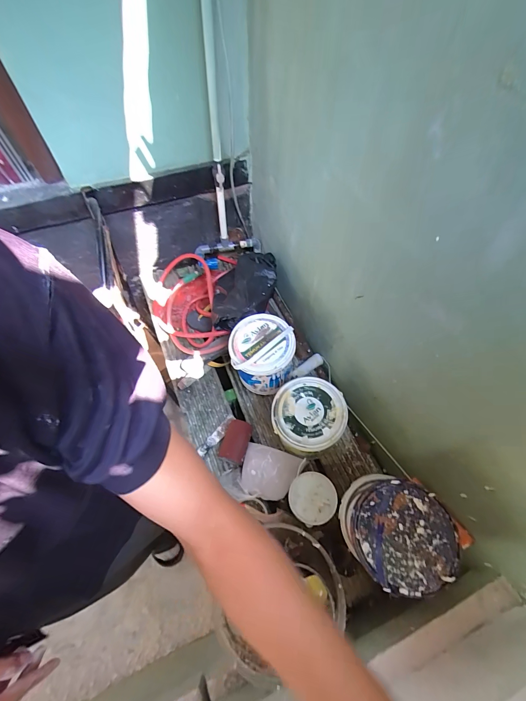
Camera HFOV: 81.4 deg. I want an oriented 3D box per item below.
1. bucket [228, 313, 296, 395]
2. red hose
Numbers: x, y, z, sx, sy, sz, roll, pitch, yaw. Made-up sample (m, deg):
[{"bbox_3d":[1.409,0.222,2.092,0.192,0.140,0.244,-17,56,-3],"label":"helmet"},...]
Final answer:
[{"bbox_3d":[-0.005,0.011,0.900,0.174,0.229,0.167,1,62,-1],"label":"bucket"},{"bbox_3d":[-0.247,-0.187,1.051,0.275,0.166,0.443,-3,62,-4],"label":"red hose"}]

